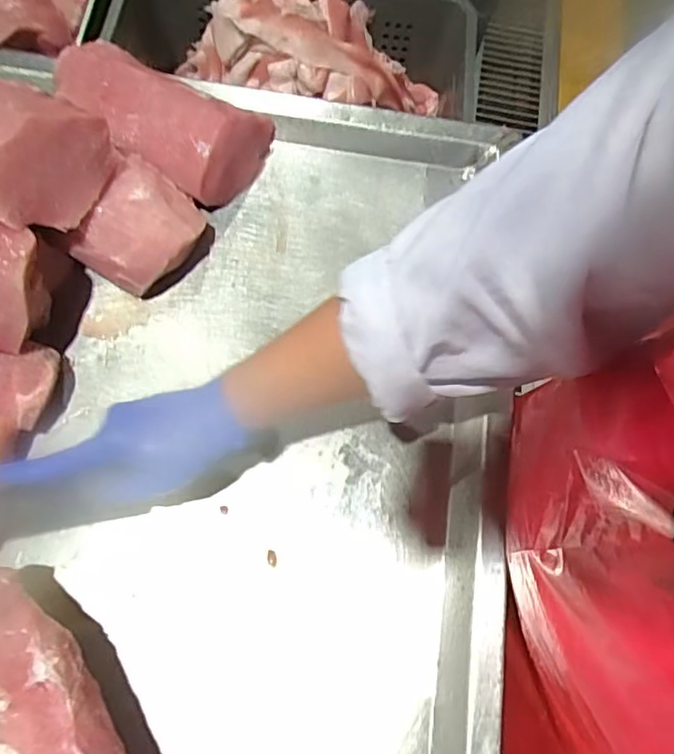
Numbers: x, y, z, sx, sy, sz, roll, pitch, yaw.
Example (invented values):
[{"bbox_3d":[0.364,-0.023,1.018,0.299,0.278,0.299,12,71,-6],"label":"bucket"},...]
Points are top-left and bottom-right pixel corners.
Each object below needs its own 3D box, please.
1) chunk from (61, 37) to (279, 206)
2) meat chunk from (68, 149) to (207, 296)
[{"bbox_3d":[-0.179,-0.259,0.578,0.202,0.078,0.119,26,73,6],"label":"chunk"},{"bbox_3d":[-0.184,-0.139,0.545,0.083,0.073,0.110,33,72,6],"label":"meat chunk"}]

